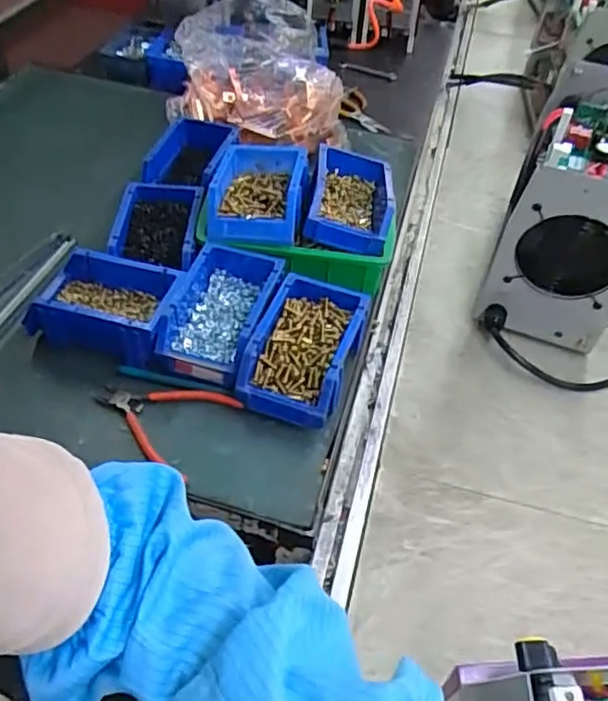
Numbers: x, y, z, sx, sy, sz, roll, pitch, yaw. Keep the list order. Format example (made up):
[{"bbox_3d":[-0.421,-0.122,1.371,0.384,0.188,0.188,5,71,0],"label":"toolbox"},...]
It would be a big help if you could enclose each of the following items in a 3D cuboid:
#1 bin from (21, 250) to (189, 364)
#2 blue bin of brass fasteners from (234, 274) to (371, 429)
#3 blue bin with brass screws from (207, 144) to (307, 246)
[{"bbox_3d":[-0.230,-0.051,0.709,0.159,0.069,0.100,11,48,6],"label":"bin"},{"bbox_3d":[0.002,0.006,0.697,0.107,0.089,0.164,16,49,10],"label":"blue bin of brass fasteners"},{"bbox_3d":[-0.058,-0.204,0.794,0.116,0.053,0.166,3,48,-2],"label":"blue bin with brass screws"}]

